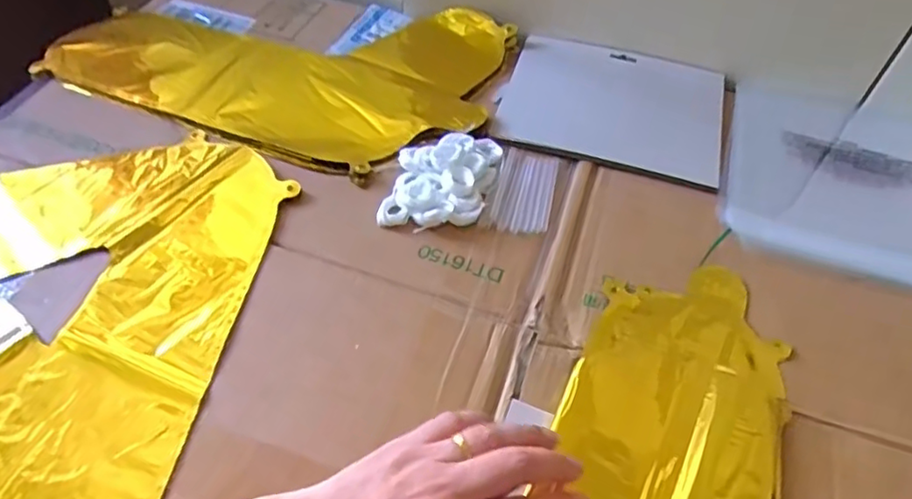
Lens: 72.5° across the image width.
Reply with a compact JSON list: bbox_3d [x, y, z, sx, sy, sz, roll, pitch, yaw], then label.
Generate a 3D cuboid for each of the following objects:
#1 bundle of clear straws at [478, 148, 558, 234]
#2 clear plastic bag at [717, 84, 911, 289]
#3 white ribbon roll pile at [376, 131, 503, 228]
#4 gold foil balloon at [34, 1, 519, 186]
[{"bbox_3d":[0.054,-0.046,0.491,0.048,0.006,0.087,16,51,8],"label":"bundle of clear straws"},{"bbox_3d":[0.336,-0.059,0.522,0.211,0.013,0.223,18,51,10],"label":"clear plastic bag"},{"bbox_3d":[-0.010,-0.057,0.483,0.075,0.021,0.101,12,51,6],"label":"white ribbon roll pile"},{"bbox_3d":[-0.154,-0.189,0.588,0.380,0.018,0.245,20,52,12],"label":"gold foil balloon"}]

